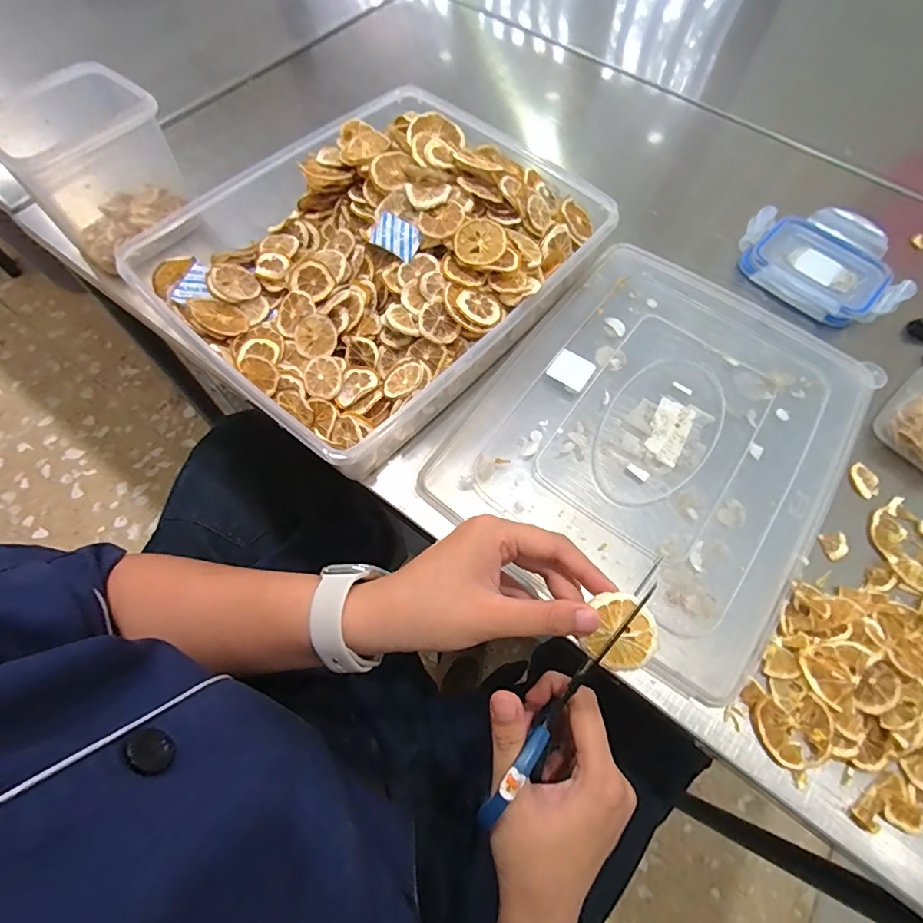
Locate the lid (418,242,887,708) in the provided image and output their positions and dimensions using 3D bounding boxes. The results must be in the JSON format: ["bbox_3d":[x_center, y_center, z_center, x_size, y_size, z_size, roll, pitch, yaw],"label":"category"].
[{"bbox_3d":[0.175,-0.030,0.412,0.283,0.015,0.352,34,69,12],"label":"lid"}]

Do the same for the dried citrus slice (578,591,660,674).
[{"bbox_3d":[0.089,0.094,0.258,0.037,0.005,0.040,0,88,10],"label":"dried citrus slice"}]

